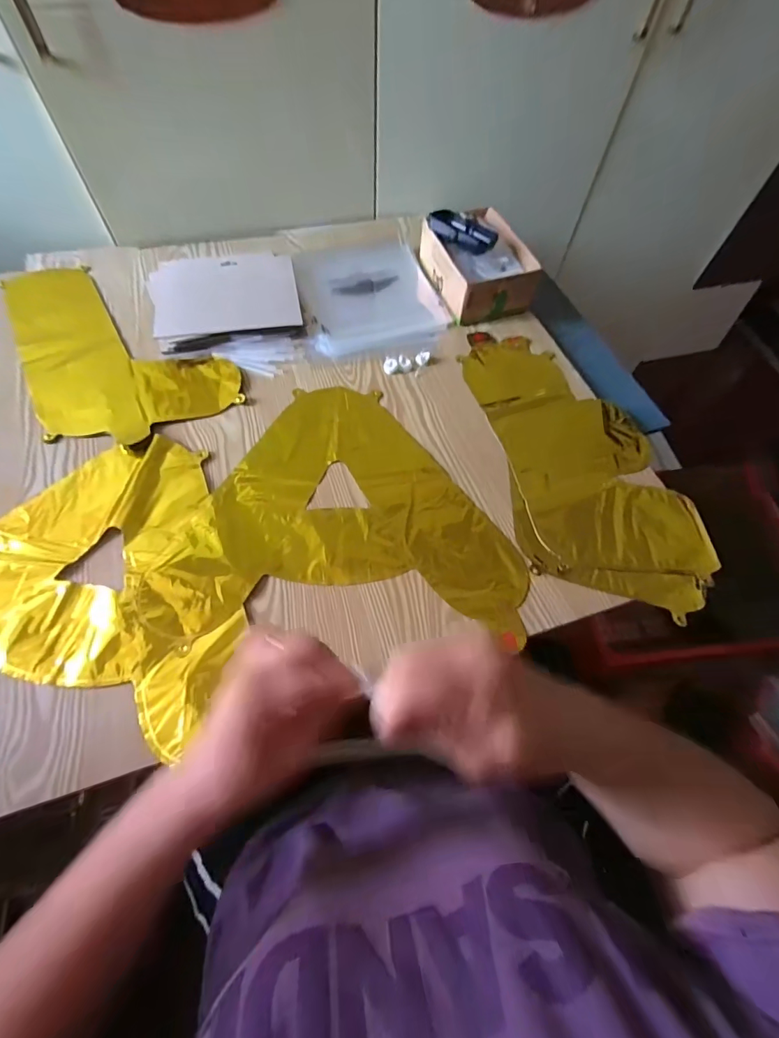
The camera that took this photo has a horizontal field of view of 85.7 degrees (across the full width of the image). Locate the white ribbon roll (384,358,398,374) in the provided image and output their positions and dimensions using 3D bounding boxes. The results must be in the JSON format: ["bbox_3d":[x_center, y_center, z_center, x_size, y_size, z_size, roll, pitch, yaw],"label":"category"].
[{"bbox_3d":[0.002,-0.218,0.597,0.020,0.008,0.026,4,61,-1],"label":"white ribbon roll"}]

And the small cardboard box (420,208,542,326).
[{"bbox_3d":[0.138,-0.401,0.666,0.129,0.071,0.189,-15,63,-11],"label":"small cardboard box"}]

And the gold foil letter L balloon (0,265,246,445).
[{"bbox_3d":[-0.396,-0.258,0.597,0.231,0.010,0.396,-30,67,-17],"label":"gold foil letter L balloon"}]

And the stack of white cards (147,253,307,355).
[{"bbox_3d":[-0.240,-0.326,0.617,0.203,0.027,0.169,-12,63,-9],"label":"stack of white cards"}]

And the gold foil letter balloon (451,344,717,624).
[{"bbox_3d":[0.239,-0.086,0.532,0.211,0.011,0.408,-8,62,-7],"label":"gold foil letter balloon"}]

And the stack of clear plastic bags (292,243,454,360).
[{"bbox_3d":[-0.032,-0.360,0.668,0.215,0.017,0.254,-9,62,-8],"label":"stack of clear plastic bags"}]

